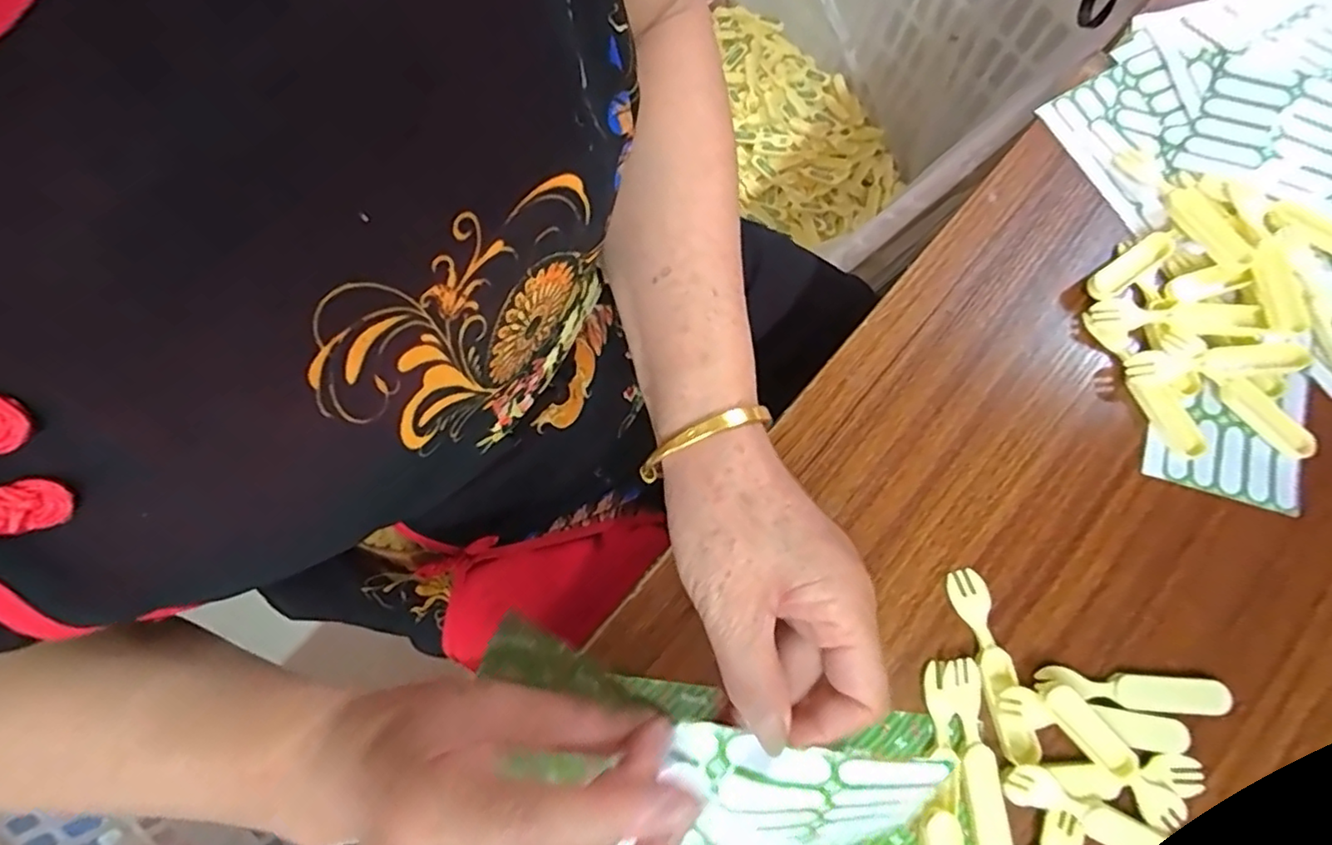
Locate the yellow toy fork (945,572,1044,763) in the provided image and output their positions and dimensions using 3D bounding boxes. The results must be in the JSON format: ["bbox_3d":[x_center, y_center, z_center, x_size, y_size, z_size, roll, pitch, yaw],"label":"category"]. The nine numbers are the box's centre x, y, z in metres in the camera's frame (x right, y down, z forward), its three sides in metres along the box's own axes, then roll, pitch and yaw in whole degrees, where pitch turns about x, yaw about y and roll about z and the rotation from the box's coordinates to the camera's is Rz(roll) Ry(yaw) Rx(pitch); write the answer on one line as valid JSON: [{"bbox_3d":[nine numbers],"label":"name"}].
[{"bbox_3d":[0.183,0.136,0.355,0.021,0.009,0.104,-12,79,-3],"label":"yellow toy fork"}]

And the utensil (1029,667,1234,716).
[{"bbox_3d":[0.259,0.149,0.349,0.102,0.013,0.019,4,78,0],"label":"utensil"}]

